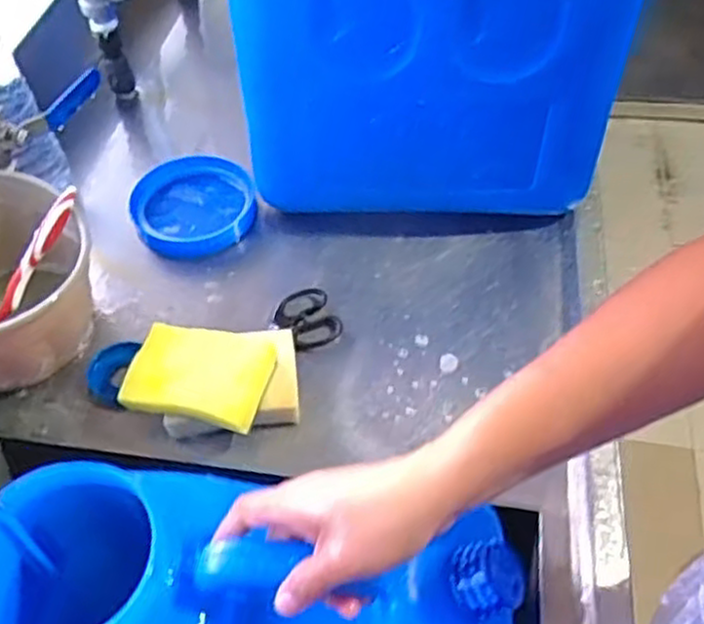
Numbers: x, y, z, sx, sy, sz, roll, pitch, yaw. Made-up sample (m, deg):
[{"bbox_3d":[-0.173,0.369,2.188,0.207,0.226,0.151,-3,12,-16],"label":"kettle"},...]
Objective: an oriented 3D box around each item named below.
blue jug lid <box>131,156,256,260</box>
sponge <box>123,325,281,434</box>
[{"bbox_3d":[-0.154,-0.103,0.729,0.117,0.029,0.117,-2,50,2],"label":"blue jug lid"},{"bbox_3d":[-0.116,0.047,0.570,0.100,0.023,0.079,18,50,-3],"label":"sponge"}]

